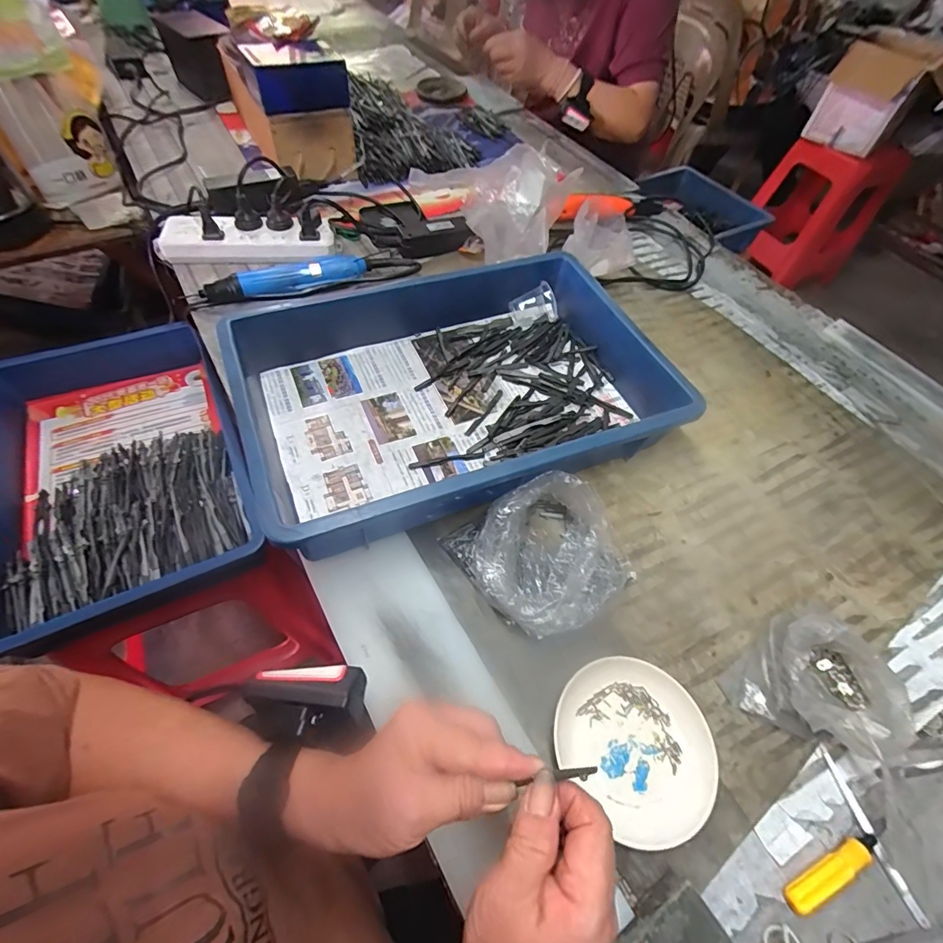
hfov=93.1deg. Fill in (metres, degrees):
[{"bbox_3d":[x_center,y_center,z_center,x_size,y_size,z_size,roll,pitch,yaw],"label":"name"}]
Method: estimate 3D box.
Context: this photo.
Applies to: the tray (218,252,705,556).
[{"bbox_3d":[-0.013,-0.096,0.480,0.430,0.082,0.298,-21,62,-17],"label":"tray"}]

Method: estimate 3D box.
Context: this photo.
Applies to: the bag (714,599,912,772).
[{"bbox_3d":[0.286,0.177,0.364,0.134,0.042,0.119,-11,59,-12],"label":"bag"}]

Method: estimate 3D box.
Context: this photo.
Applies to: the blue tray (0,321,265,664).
[{"bbox_3d":[-0.475,-0.001,0.583,0.307,0.078,0.438,-24,62,-19],"label":"blue tray"}]

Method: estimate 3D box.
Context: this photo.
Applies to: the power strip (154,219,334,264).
[{"bbox_3d":[-0.317,-0.325,0.625,0.235,0.025,0.071,-1,58,-6],"label":"power strip"}]

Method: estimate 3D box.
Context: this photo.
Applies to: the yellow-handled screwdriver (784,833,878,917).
[{"bbox_3d":[0.254,0.279,0.313,0.083,0.014,0.016,-20,61,-17],"label":"yellow-handled screwdriver"}]

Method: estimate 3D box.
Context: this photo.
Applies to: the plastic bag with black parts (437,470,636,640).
[{"bbox_3d":[0.066,0.074,0.401,0.139,0.059,0.130,-25,63,-19],"label":"plastic bag with black parts"}]

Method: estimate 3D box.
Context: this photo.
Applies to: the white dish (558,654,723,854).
[{"bbox_3d":[0.126,0.205,0.341,0.109,0.016,0.115,2,57,-4],"label":"white dish"}]

